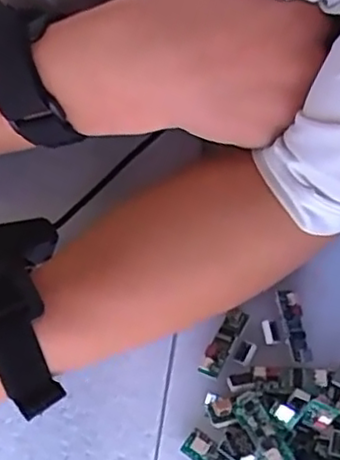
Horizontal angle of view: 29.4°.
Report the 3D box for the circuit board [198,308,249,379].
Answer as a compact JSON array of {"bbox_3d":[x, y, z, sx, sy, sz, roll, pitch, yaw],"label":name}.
[{"bbox_3d":[0.028,0.060,0.346,0.011,0.004,0.038,29,80,6],"label":"circuit board"}]

